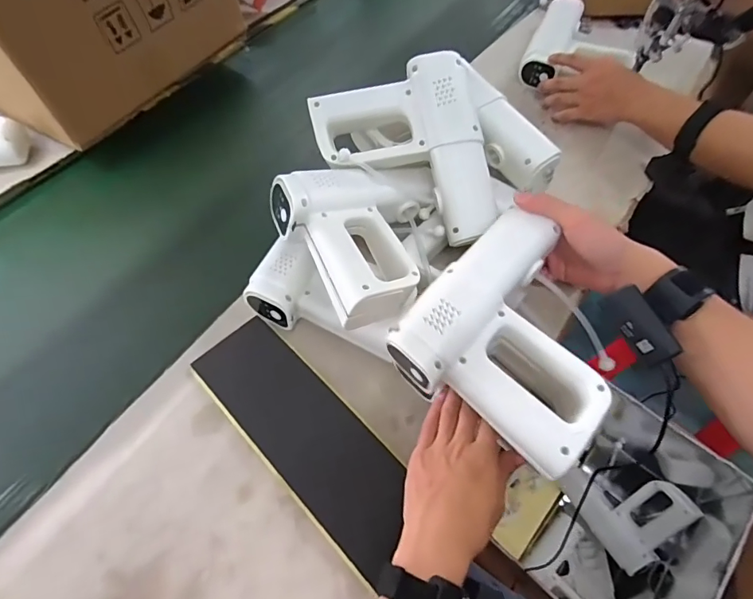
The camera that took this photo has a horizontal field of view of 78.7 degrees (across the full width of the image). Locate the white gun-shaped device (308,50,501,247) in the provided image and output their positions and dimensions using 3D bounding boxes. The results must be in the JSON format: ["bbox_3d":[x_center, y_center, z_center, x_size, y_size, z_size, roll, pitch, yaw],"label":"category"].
[{"bbox_3d":[0.034,-0.157,0.538,0.175,0.073,0.201,-13,93,5],"label":"white gun-shaped device"}]

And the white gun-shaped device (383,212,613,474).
[{"bbox_3d":[0.129,0.026,0.415,0.173,0.055,0.189,34,63,18],"label":"white gun-shaped device"}]

